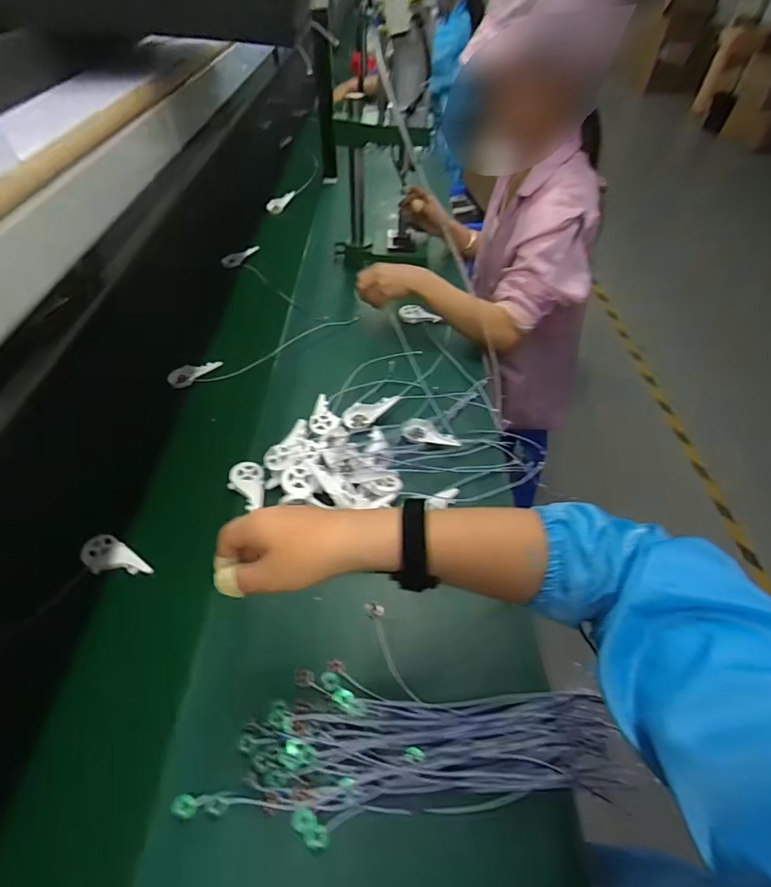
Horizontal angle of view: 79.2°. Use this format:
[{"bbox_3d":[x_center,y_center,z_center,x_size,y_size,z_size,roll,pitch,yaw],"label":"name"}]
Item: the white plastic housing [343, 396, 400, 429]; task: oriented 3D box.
[{"bbox_3d":[-0.023,-0.053,0.761,0.093,0.017,0.041,-22,52,-2],"label":"white plastic housing"}]

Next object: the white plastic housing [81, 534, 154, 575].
[{"bbox_3d":[-0.344,0.149,0.593,0.092,0.016,0.044,20,50,16],"label":"white plastic housing"}]

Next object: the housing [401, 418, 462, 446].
[{"bbox_3d":[0.067,-0.013,0.737,0.104,0.022,0.049,20,50,37],"label":"housing"}]

